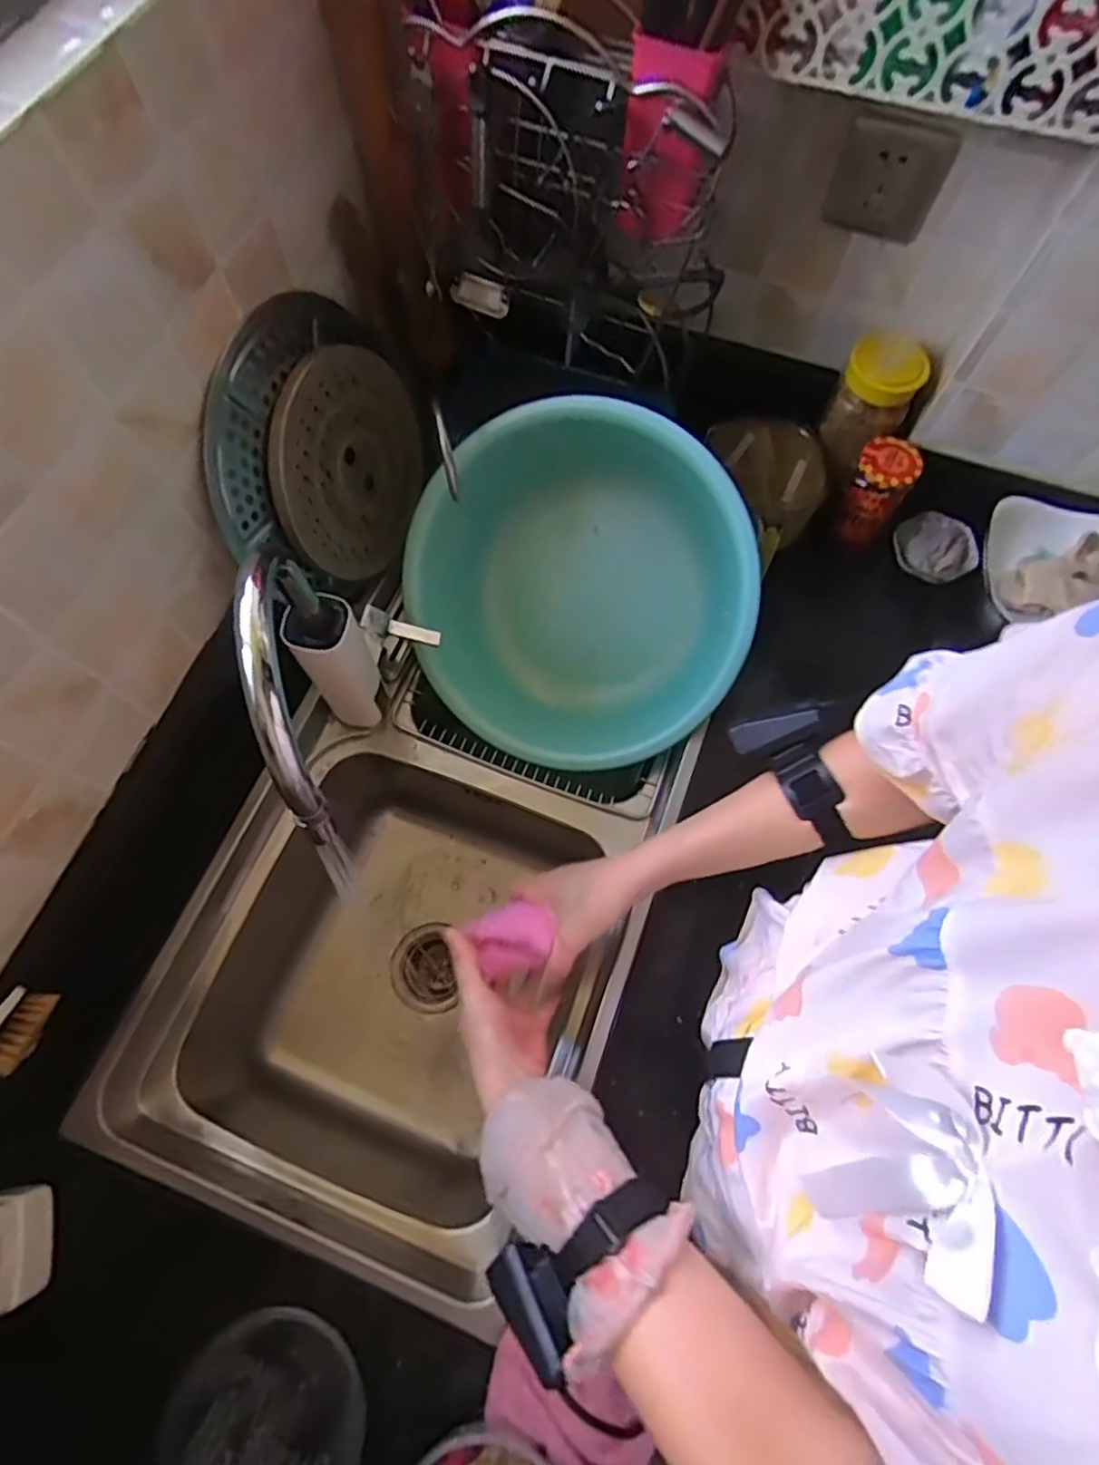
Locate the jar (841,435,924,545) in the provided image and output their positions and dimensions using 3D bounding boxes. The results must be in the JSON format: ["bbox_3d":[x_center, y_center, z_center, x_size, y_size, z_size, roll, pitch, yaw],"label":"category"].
[{"bbox_3d":[0.369,-0.275,0.759,0.068,0.107,0.066,1,69,-1],"label":"jar"}]

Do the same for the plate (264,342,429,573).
[{"bbox_3d":[-0.198,-0.277,0.683,0.011,0.201,0.215,15,73,22],"label":"plate"}]

